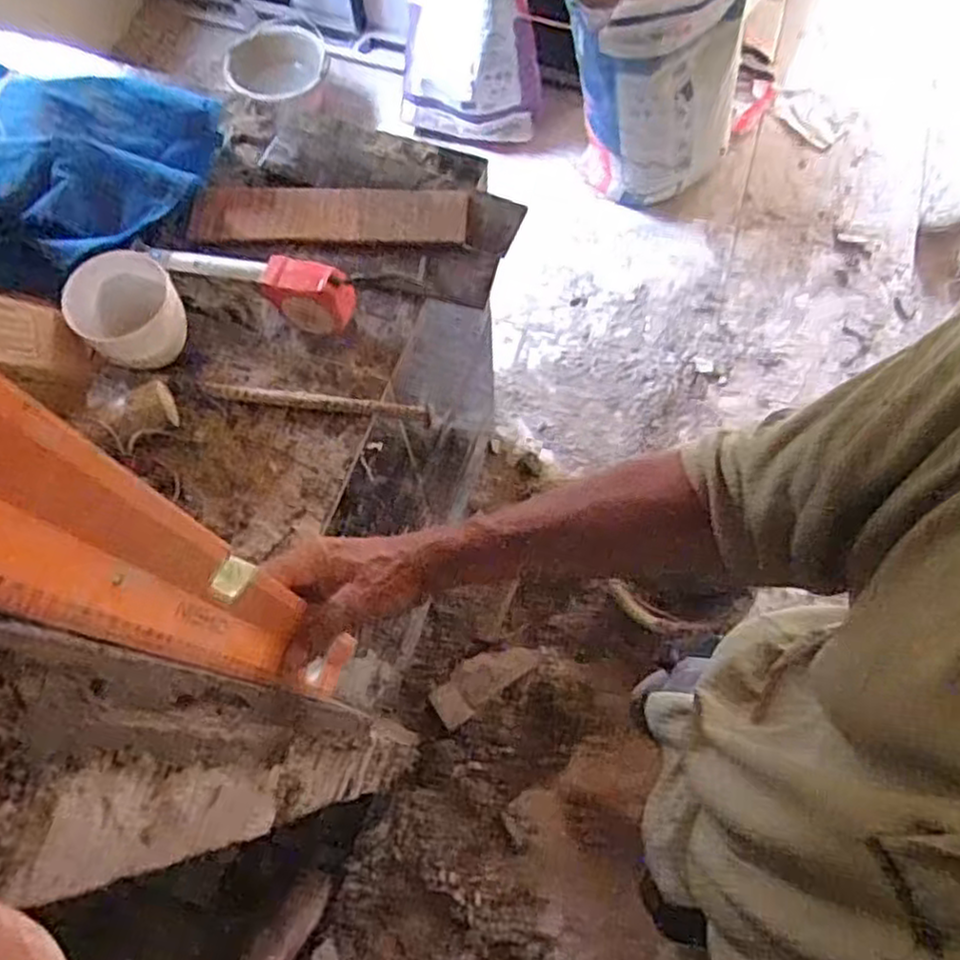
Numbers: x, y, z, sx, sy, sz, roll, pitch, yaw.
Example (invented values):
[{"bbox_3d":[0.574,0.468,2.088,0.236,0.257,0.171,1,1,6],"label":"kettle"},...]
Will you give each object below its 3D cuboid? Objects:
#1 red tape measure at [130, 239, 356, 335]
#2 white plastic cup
[{"bbox_3d":[-0.227,-0.192,0.698,0.232,0.079,0.034,19,71,9],"label":"red tape measure"},{"bbox_3d":[-0.329,-0.152,0.686,0.098,0.077,0.090,-1,69,2],"label":"white plastic cup"}]

